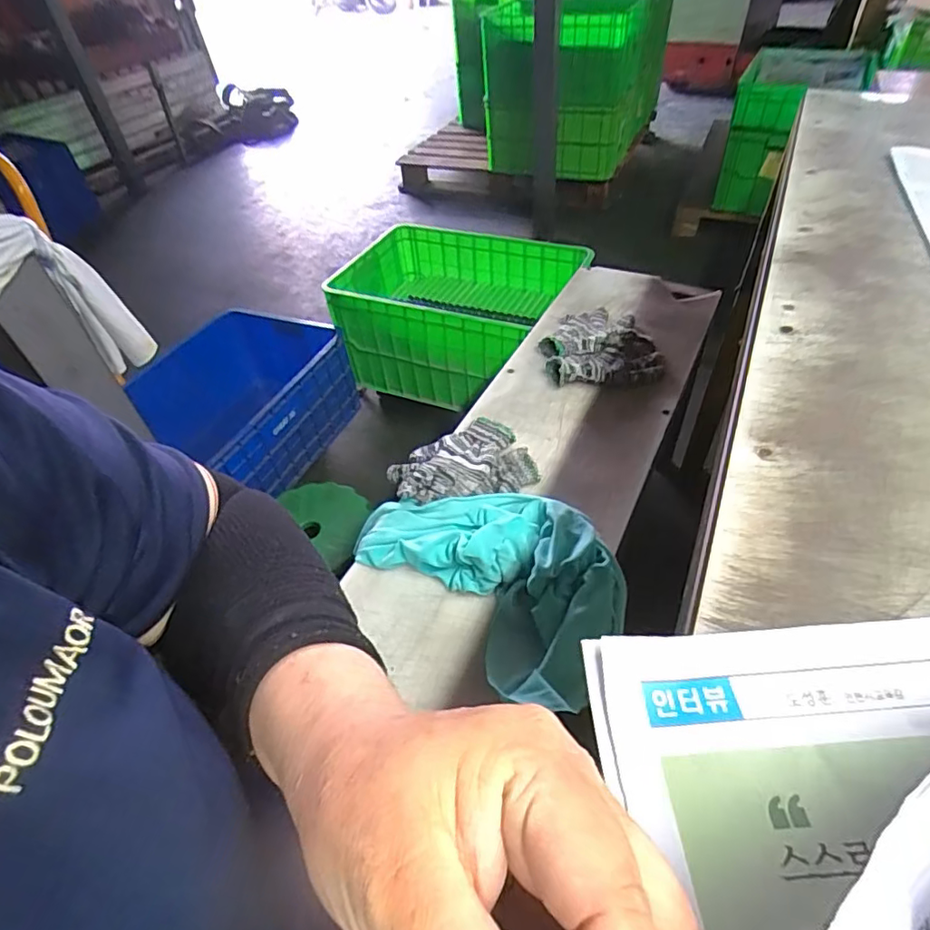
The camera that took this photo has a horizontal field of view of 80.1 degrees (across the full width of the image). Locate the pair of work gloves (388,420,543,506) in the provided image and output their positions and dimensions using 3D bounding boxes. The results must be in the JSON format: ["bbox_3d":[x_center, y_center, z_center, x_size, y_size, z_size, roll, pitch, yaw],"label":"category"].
[{"bbox_3d":[-0.009,0.001,0.828,0.199,0.037,0.150,-16,47,-10],"label":"pair of work gloves"}]

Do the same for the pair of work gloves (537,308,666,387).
[{"bbox_3d":[0.241,-0.215,1.018,0.195,0.032,0.222,-5,46,0],"label":"pair of work gloves"}]

